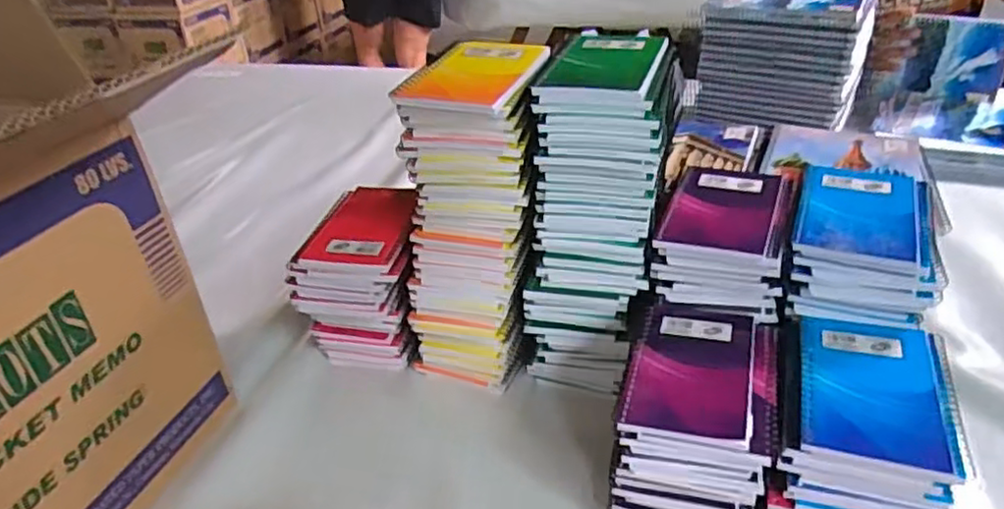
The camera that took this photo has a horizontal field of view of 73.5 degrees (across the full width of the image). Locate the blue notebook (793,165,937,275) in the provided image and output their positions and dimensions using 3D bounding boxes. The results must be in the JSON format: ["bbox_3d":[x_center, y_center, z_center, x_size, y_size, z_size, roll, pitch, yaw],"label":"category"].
[{"bbox_3d":[0.277,-0.032,0.516,0.088,0.014,0.128,10,36,23],"label":"blue notebook"}]

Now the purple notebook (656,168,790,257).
[{"bbox_3d":[0.174,-0.039,0.529,0.082,0.014,0.122,9,35,22],"label":"purple notebook"}]

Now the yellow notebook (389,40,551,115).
[{"bbox_3d":[-0.017,-0.140,0.516,0.084,0.013,0.119,16,42,21],"label":"yellow notebook"}]

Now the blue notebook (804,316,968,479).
[{"bbox_3d":[0.238,0.085,0.437,0.080,0.012,0.120,7,35,19],"label":"blue notebook"}]

